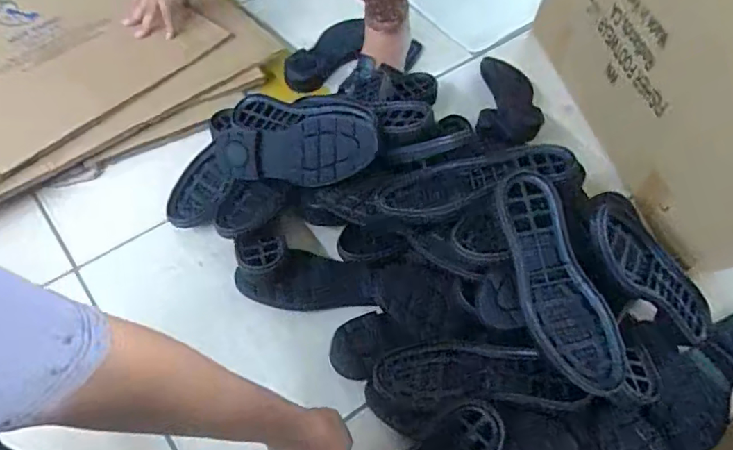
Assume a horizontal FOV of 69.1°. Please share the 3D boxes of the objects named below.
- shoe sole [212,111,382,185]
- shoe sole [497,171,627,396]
[{"bbox_3d":[-0.112,-0.098,0.742,0.265,0.027,0.092,-4,90,29],"label":"shoe sole"},{"bbox_3d":[0.213,0.062,0.608,0.086,0.032,0.247,-20,81,2],"label":"shoe sole"}]

